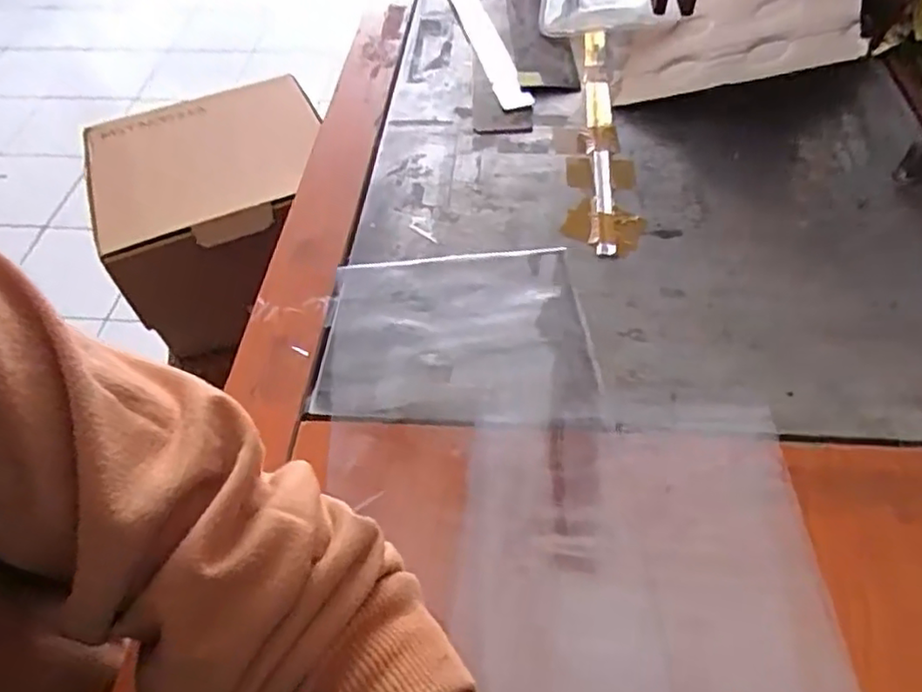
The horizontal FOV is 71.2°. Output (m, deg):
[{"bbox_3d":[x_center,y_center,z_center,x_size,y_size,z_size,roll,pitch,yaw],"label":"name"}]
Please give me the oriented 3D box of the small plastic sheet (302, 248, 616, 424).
[{"bbox_3d":[-0.004,-0.006,0.375,0.151,0.005,0.127,-3,50,0],"label":"small plastic sheet"}]

